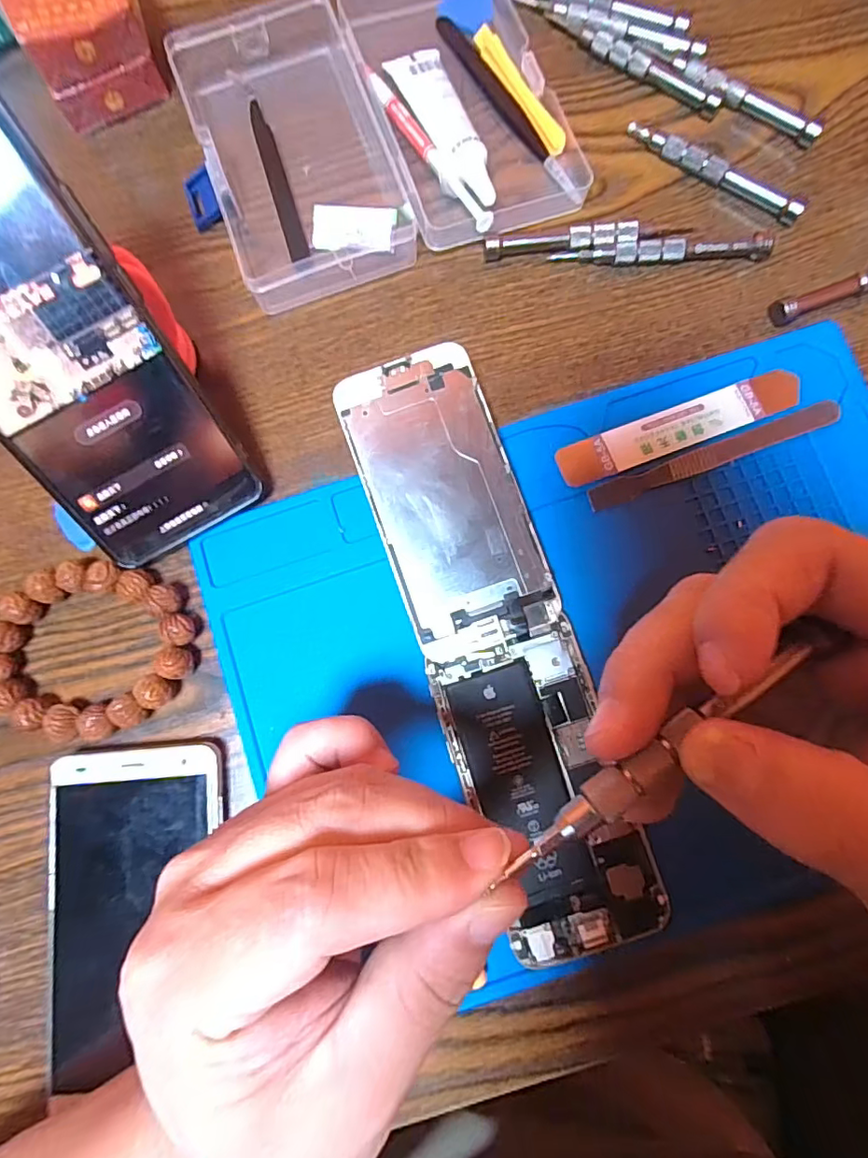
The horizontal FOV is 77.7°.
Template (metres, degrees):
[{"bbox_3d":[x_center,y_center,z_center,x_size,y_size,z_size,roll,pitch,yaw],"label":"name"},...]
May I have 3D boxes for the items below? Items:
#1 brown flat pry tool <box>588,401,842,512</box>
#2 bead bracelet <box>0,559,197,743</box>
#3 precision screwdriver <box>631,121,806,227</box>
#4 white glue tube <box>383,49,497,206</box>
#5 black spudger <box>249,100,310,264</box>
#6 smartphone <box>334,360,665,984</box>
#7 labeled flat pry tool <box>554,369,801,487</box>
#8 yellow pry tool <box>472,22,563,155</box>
[{"bbox_3d":[0.129,-0.057,0.247,0.120,0.004,0.011,-20,81,-1],"label":"brown flat pry tool"},{"bbox_3d":[-0.153,0.032,0.241,0.084,0.016,0.079,0,81,2],"label":"bead bracelet"},{"bbox_3d":[0.139,-0.202,0.268,0.093,0.012,0.006,32,84,6],"label":"precision screwdriver"},{"bbox_3d":[0.004,-0.224,0.268,0.026,0.019,0.102,-19,81,-1],"label":"white glue tube"},{"bbox_3d":[-0.080,-0.204,0.276,0.009,0.004,0.092,-17,81,-1],"label":"black spudger"},{"bbox_3d":[0.027,0.025,0.235,0.064,0.017,0.259,-18,81,-1],"label":"smartphone"},{"bbox_3d":[0.113,-0.071,0.250,0.115,0.004,0.020,-20,81,-1],"label":"labeled flat pry tool"},{"bbox_3d":[0.043,-0.250,0.279,0.012,0.008,0.080,-29,82,-2],"label":"yellow pry tool"}]

